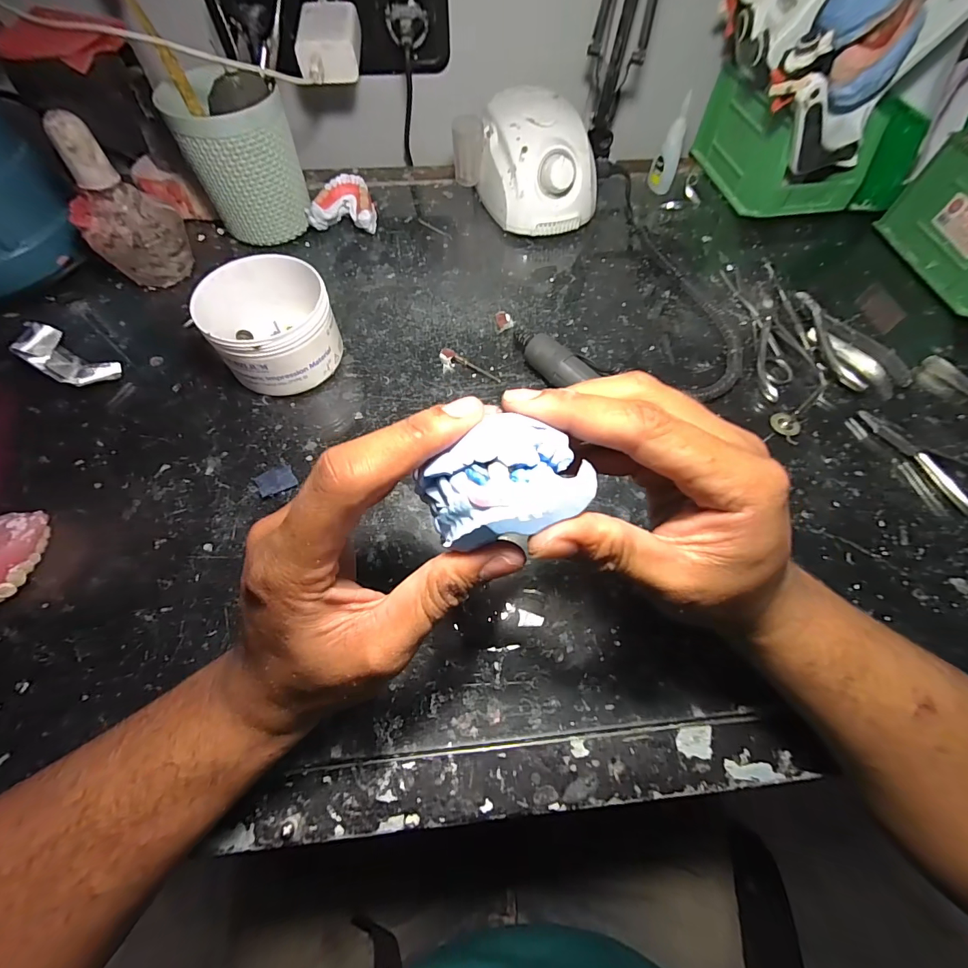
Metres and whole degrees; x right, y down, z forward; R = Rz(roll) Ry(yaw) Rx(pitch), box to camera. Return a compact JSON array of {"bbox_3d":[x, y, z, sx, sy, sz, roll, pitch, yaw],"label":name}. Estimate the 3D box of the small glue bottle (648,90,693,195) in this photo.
[{"bbox_3d":[0.202,-0.362,0.449,0.024,0.082,0.022,12,63,5],"label":"small glue bottle"}]

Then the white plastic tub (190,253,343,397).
[{"bbox_3d":[-0.165,-0.123,0.330,0.085,0.061,0.093,1,62,-1],"label":"white plastic tub"}]

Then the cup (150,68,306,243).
[{"bbox_3d":[-0.222,-0.297,0.387,0.092,0.118,0.088,-29,67,-15],"label":"cup"}]

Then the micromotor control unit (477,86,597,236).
[{"bbox_3d":[0.048,-0.326,0.429,0.101,0.081,0.135,-18,64,-11],"label":"micromotor control unit"}]

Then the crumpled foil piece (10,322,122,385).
[{"bbox_3d":[-0.330,-0.098,0.330,0.072,0.029,0.032,24,64,11],"label":"crumpled foil piece"}]

